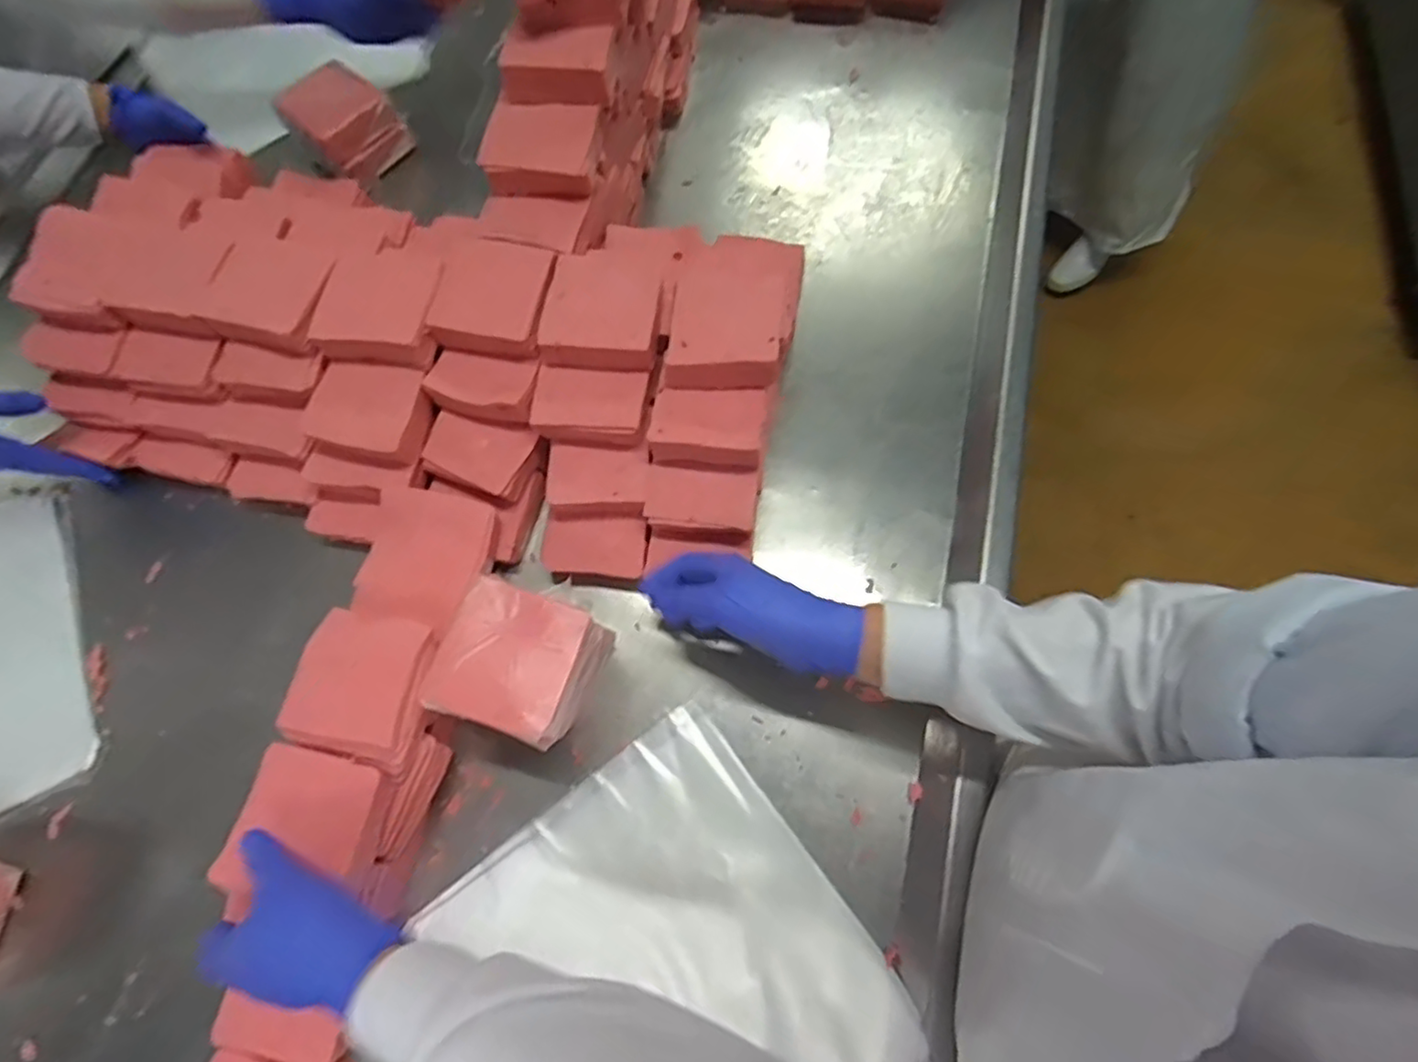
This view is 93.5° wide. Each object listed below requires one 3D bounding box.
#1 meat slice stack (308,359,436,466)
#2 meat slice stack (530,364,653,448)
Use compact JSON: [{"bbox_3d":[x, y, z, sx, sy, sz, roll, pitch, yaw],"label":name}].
[{"bbox_3d":[-0.285,-0.099,0.561,0.096,0.033,0.077,12,72,6],"label":"meat slice stack"},{"bbox_3d":[-0.097,-0.103,0.551,0.090,0.030,0.055,6,71,4],"label":"meat slice stack"}]

